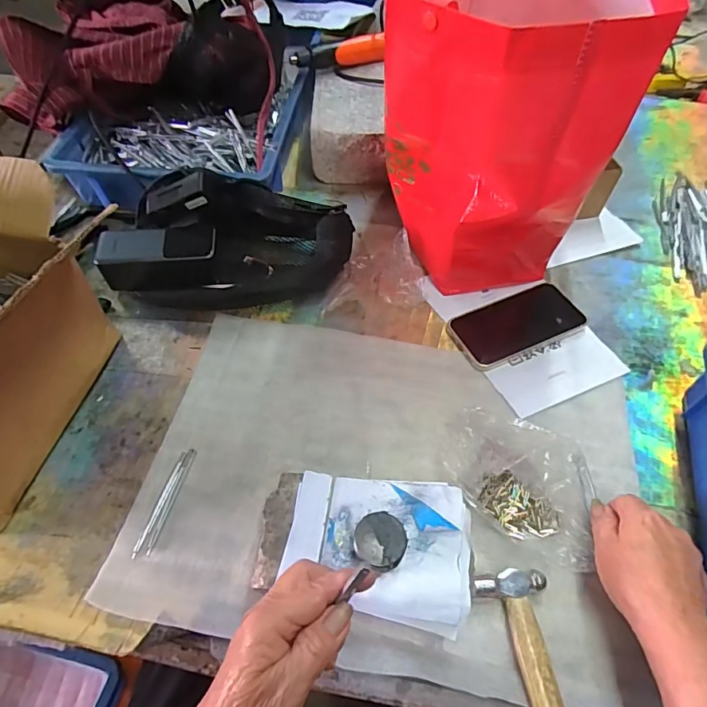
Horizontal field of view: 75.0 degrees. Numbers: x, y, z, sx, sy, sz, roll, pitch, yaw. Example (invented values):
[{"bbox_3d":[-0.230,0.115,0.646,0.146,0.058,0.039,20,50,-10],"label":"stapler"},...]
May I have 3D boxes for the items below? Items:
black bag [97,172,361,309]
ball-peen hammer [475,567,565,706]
[{"bbox_3d":[-0.146,-0.125,0.545,0.284,0.096,0.129,-1,56,0],"label":"black bag"},{"bbox_3d":[0.137,0.237,0.326,0.051,0.020,0.155,-9,56,-7],"label":"ball-peen hammer"}]

